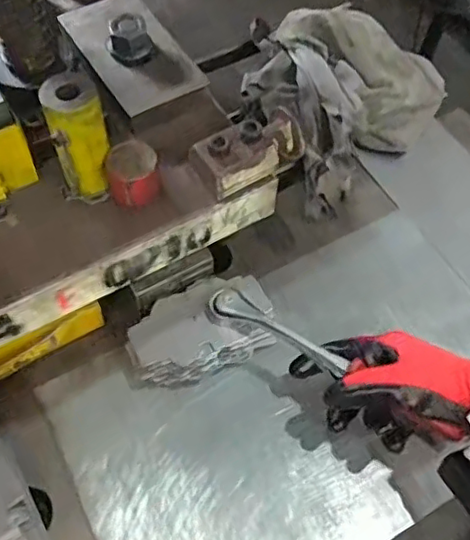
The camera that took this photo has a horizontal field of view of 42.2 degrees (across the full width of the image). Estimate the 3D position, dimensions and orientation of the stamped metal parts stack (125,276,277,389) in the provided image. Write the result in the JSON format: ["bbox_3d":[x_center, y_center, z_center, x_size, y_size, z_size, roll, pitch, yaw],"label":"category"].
[{"bbox_3d":[-0.028,0.052,0.531,0.128,0.070,0.068,-29,64,-18],"label":"stamped metal parts stack"}]

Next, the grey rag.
[{"bbox_3d":[0.113,-0.202,0.694,0.242,0.074,0.192,-39,67,-22],"label":"grey rag"}]

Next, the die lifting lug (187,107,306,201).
[{"bbox_3d":[0.013,-0.097,0.497,0.093,0.045,0.048,-27,63,-17],"label":"die lifting lug"}]

